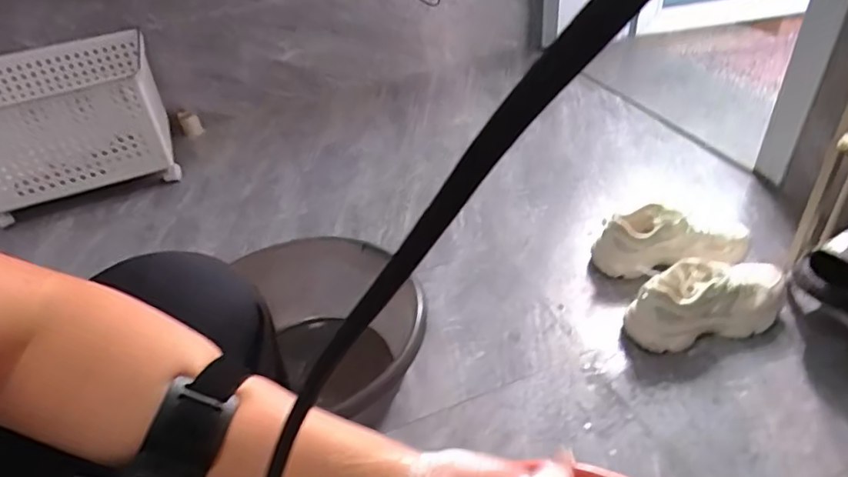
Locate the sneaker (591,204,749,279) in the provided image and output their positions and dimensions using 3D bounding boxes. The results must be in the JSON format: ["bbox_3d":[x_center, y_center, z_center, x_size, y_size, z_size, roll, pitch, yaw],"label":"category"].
[{"bbox_3d":[0.436,0.008,1.011,0.251,0.118,0.079,-4,36,3],"label":"sneaker"}]

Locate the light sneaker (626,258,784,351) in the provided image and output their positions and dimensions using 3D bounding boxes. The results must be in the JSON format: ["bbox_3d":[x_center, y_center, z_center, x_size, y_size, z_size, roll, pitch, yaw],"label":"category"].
[{"bbox_3d":[0.444,0.101,0.894,0.252,0.103,0.093,-11,37,-6],"label":"light sneaker"}]

